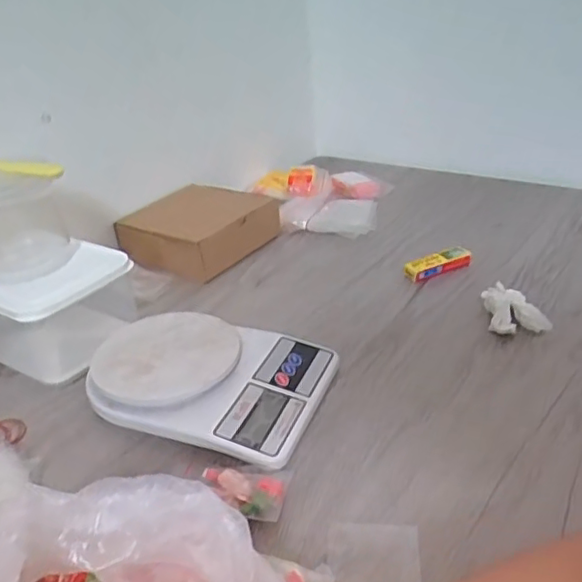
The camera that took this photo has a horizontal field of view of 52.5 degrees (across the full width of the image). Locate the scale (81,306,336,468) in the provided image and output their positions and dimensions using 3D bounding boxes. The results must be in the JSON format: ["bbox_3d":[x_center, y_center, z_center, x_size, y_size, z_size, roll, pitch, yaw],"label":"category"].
[{"bbox_3d":[-0.075,0.074,0.526,0.206,0.032,0.141,7,32,21],"label":"scale"}]

